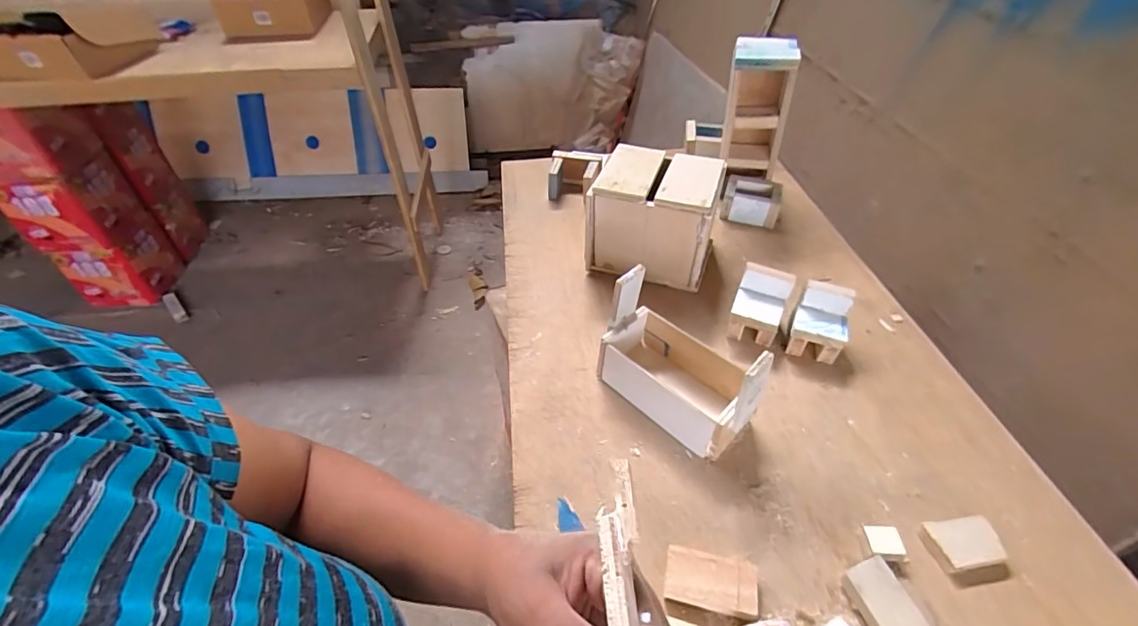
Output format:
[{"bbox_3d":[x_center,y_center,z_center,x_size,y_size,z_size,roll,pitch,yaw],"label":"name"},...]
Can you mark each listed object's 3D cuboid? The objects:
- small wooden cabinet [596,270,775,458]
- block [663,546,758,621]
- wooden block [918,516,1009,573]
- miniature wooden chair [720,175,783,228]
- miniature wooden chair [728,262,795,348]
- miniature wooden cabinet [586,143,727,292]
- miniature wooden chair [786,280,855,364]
[{"bbox_3d":[0.118,0.051,0.521,0.084,0.132,0.165,-35,53,-29],"label":"small wooden cabinet"},{"bbox_3d":[0.121,0.229,0.424,0.073,0.020,0.041,10,45,12],"label":"block"},{"bbox_3d":[0.349,0.205,0.440,0.054,0.020,0.039,-3,44,-1],"label":"wooden block"},{"bbox_3d":[0.301,-0.185,0.822,0.089,0.046,0.081,13,46,15],"label":"miniature wooden chair"},{"bbox_3d":[0.235,-0.007,0.621,0.062,0.076,0.068,20,48,21],"label":"miniature wooden chair"},{"bbox_3d":[0.122,-0.133,0.699,0.161,0.143,0.128,15,47,16],"label":"miniature wooden cabinet"},{"bbox_3d":[0.301,0.012,0.599,0.063,0.075,0.063,20,48,21],"label":"miniature wooden chair"}]

